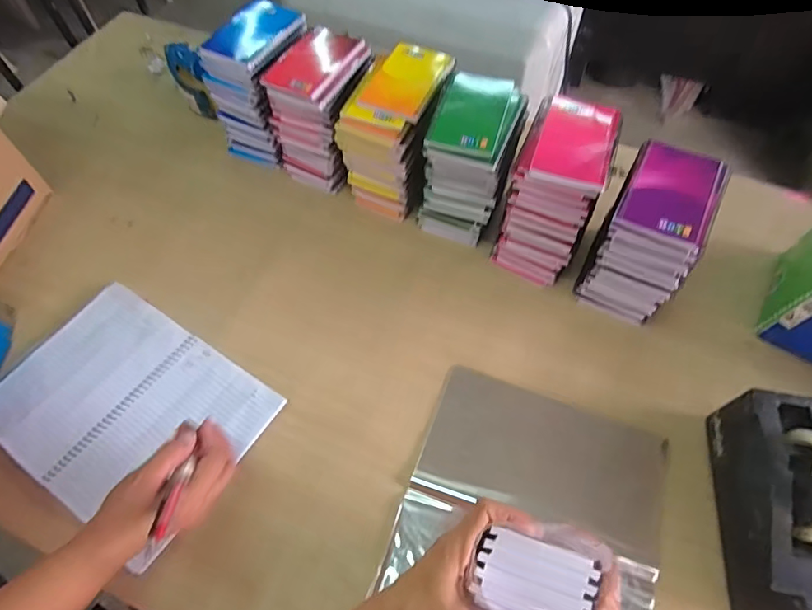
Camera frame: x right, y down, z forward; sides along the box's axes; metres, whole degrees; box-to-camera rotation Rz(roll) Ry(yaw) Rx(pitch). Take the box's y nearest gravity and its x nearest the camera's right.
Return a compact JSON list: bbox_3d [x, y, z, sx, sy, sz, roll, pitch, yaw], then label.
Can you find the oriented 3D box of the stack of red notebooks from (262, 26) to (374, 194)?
[{"bbox_3d":[-0.112,-0.274,0.710,0.110,0.174,0.132,28,64,16],"label":"stack of red notebooks"}]

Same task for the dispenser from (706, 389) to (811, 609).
[{"bbox_3d":[0.351,0.185,0.457,0.073,0.126,0.203,10,61,7],"label":"dispenser"}]

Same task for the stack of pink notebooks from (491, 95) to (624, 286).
[{"bbox_3d":[0.186,-0.145,0.622,0.101,0.168,0.164,23,68,8],"label":"stack of pink notebooks"}]

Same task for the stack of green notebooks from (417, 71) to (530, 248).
[{"bbox_3d":[0.083,-0.191,0.650,0.104,0.164,0.147,20,68,7],"label":"stack of green notebooks"}]

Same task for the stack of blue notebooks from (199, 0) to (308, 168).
[{"bbox_3d":[-0.208,-0.325,0.736,0.102,0.165,0.152,26,64,15],"label":"stack of blue notebooks"}]

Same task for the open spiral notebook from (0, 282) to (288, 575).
[{"bbox_3d":[-0.320,0.113,0.565,0.300,0.013,0.208,29,64,18],"label":"open spiral notebook"}]

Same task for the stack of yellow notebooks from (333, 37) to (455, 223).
[{"bbox_3d":[-0.008,-0.238,0.691,0.109,0.162,0.161,23,63,14],"label":"stack of yellow notebooks"}]

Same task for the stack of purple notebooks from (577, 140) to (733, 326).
[{"bbox_3d":[0.283,-0.082,0.581,0.107,0.164,0.135,28,69,10],"label":"stack of purple notebooks"}]

